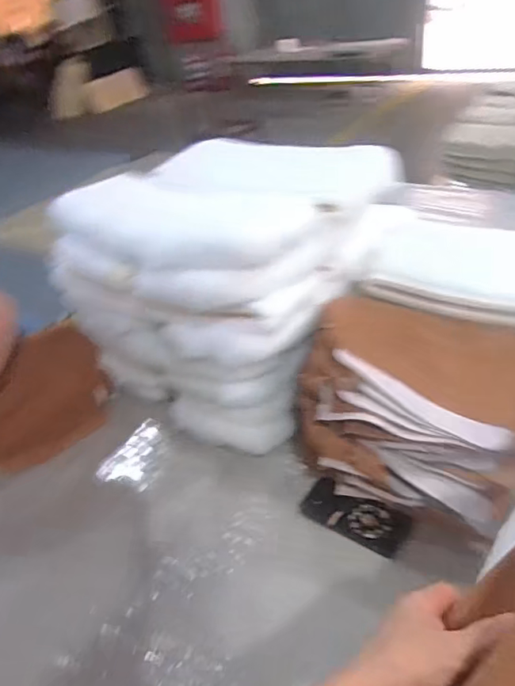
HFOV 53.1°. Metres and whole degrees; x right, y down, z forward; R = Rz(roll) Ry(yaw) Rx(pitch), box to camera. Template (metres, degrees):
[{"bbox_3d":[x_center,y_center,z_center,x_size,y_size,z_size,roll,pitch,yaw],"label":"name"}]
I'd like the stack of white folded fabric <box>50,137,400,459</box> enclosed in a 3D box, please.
[{"bbox_3d":[-0.055,-0.111,1.032,0.453,0.403,0.441,19,44,30],"label":"stack of white folded fabric"}]

